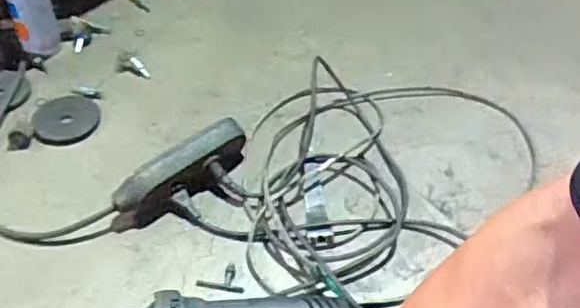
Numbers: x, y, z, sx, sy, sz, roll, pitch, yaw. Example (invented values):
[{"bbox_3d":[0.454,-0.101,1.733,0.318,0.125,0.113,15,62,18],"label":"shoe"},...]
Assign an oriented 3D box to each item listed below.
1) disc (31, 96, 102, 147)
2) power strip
[{"bbox_3d":[-0.313,-0.054,0.850,0.086,0.015,0.092,-12,46,-13],"label":"disc"},{"bbox_3d":[-0.130,0.021,0.755,0.185,0.060,0.045,-33,54,-30],"label":"power strip"}]

